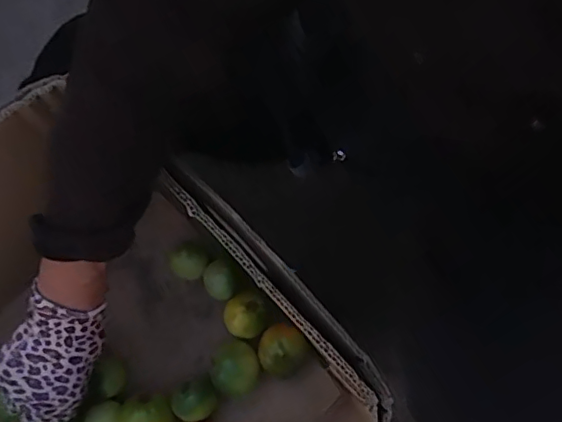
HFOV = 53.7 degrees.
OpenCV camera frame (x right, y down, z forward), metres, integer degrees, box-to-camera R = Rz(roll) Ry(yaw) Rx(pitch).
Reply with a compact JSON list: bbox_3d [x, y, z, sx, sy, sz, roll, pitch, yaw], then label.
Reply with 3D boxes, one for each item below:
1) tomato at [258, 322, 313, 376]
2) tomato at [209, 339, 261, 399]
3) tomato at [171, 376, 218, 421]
[{"bbox_3d":[0.002,0.132,0.524,0.046,0.051,0.046,-1,74,3],"label":"tomato"},{"bbox_3d":[-0.043,0.149,0.528,0.045,0.040,0.047,-1,74,3],"label":"tomato"},{"bbox_3d":[-0.080,0.179,0.527,0.042,0.033,0.035,-33,75,-6],"label":"tomato"}]

